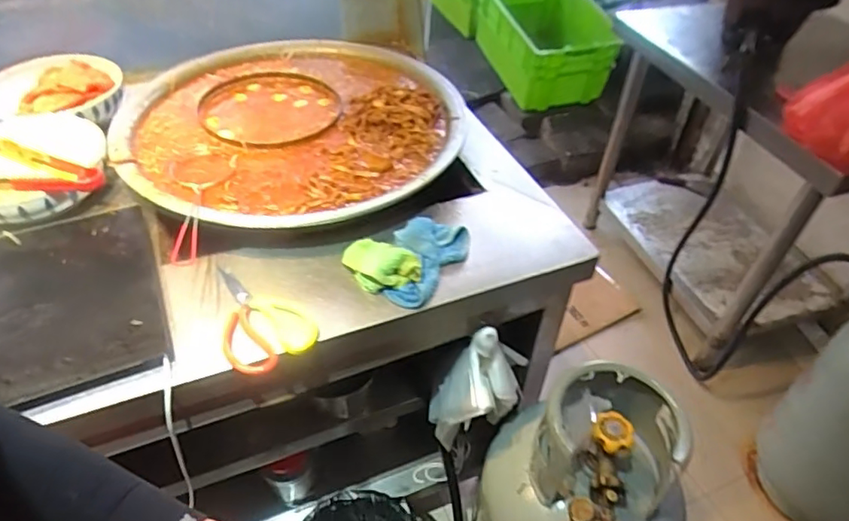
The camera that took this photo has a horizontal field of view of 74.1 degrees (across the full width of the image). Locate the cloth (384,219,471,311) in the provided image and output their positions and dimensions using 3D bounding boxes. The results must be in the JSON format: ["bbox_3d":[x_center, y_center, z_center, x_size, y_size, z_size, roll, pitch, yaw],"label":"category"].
[{"bbox_3d":[0.006,0.001,0.780,0.104,0.023,0.149,4,45,4],"label":"cloth"}]

